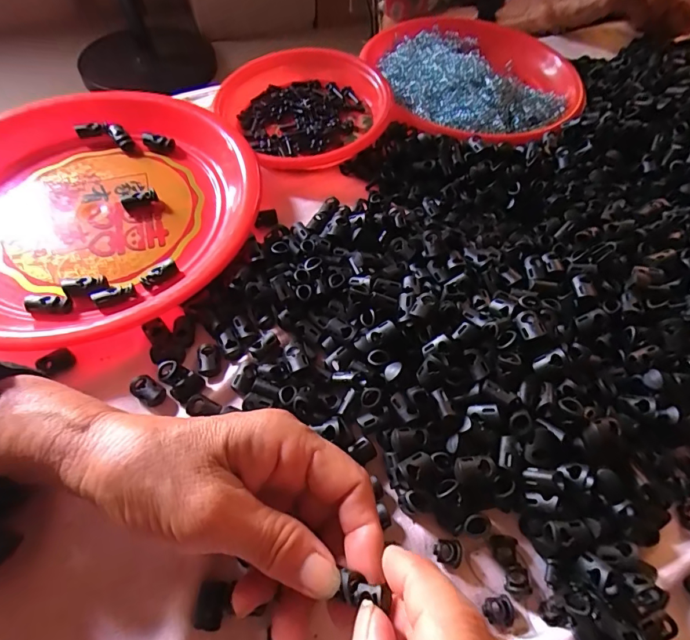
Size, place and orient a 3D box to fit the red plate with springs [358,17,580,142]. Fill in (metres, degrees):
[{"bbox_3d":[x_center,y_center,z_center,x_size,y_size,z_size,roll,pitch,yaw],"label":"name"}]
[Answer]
[{"bbox_3d":[0.131,-0.267,0.442,0.201,0.024,0.240,-12,59,-9],"label":"red plate with springs"}]

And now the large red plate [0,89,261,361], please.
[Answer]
[{"bbox_3d":[-0.196,-0.087,0.329,0.250,0.028,0.246,1,58,-1],"label":"large red plate"}]

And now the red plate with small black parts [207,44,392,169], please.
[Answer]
[{"bbox_3d":[-0.032,-0.203,0.407,0.154,0.043,0.161,1,58,-1],"label":"red plate with small black parts"}]

